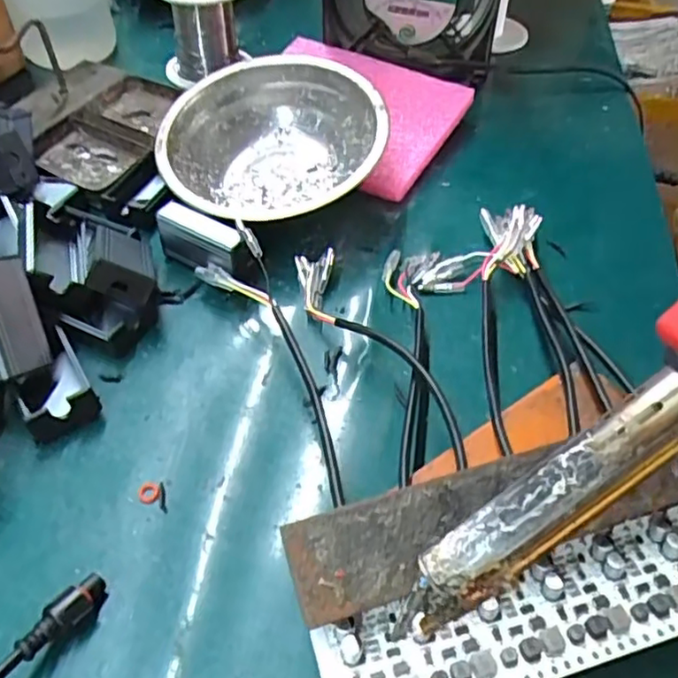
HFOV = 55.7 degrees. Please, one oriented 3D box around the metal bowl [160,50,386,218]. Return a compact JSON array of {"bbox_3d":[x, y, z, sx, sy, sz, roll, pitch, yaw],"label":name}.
[{"bbox_3d":[-0.040,-0.116,0.382,0.121,0.053,0.121,1,50,-1],"label":"metal bowl"}]

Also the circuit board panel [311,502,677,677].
[{"bbox_3d":[0.078,0.086,0.213,0.169,0.009,0.039,-14,41,-12],"label":"circuit board panel"}]

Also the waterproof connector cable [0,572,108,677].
[{"bbox_3d":[-0.111,0.118,0.198,0.012,0.027,0.106,22,52,15],"label":"waterproof connector cable"}]

